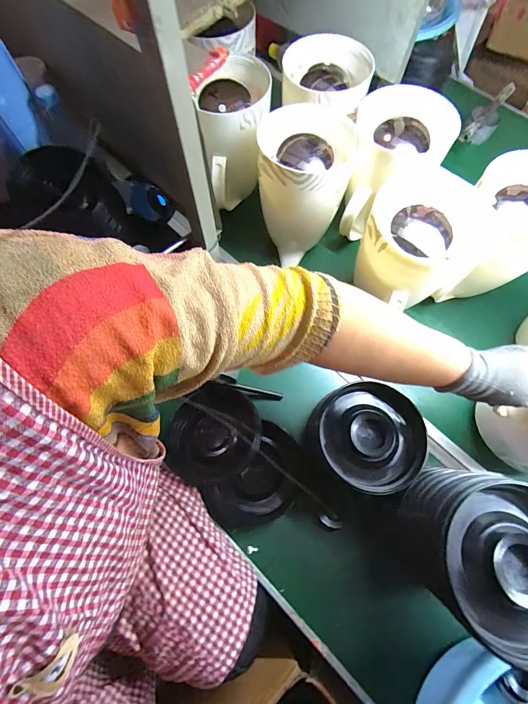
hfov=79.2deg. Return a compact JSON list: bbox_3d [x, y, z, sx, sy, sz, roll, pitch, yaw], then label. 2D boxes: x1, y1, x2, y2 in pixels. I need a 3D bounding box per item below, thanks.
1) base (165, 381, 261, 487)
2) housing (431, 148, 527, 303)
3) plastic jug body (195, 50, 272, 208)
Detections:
[{"bbox_3d":[-0.077,0.133,0.514,0.133,0.034,0.159,27,70,9],"label":"base"},{"bbox_3d":[0.392,-0.192,0.546,0.170,0.213,0.142,-4,69,-3],"label":"housing"},{"bbox_3d":[-0.055,-0.421,0.636,0.124,0.207,0.164,-1,69,-2],"label":"plastic jug body"}]

